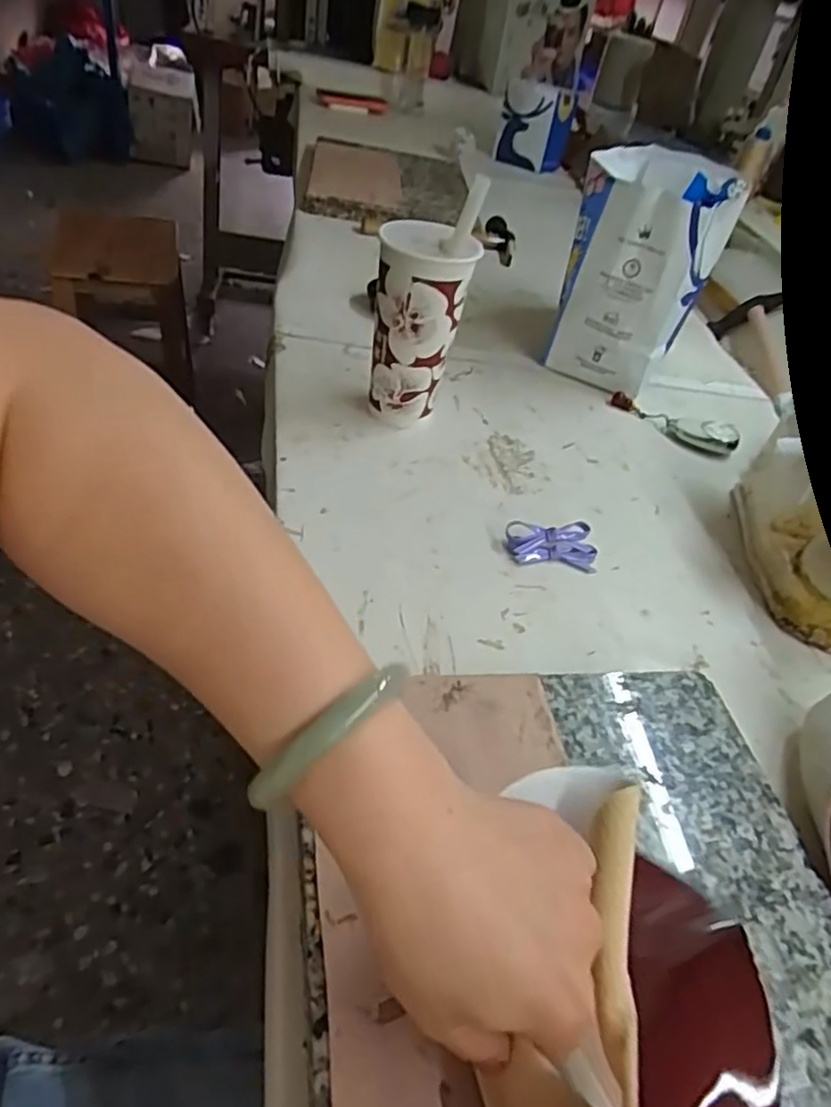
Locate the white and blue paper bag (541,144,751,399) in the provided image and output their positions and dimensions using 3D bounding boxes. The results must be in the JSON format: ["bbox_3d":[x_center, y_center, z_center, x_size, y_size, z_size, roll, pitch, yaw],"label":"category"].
[{"bbox_3d":[0.261,-0.323,0.813,0.140,0.208,0.226,25,43,13],"label":"white and blue paper bag"}]

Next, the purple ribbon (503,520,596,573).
[{"bbox_3d":[0.112,-0.007,0.576,0.074,0.020,0.037,6,42,-9],"label":"purple ribbon"}]

